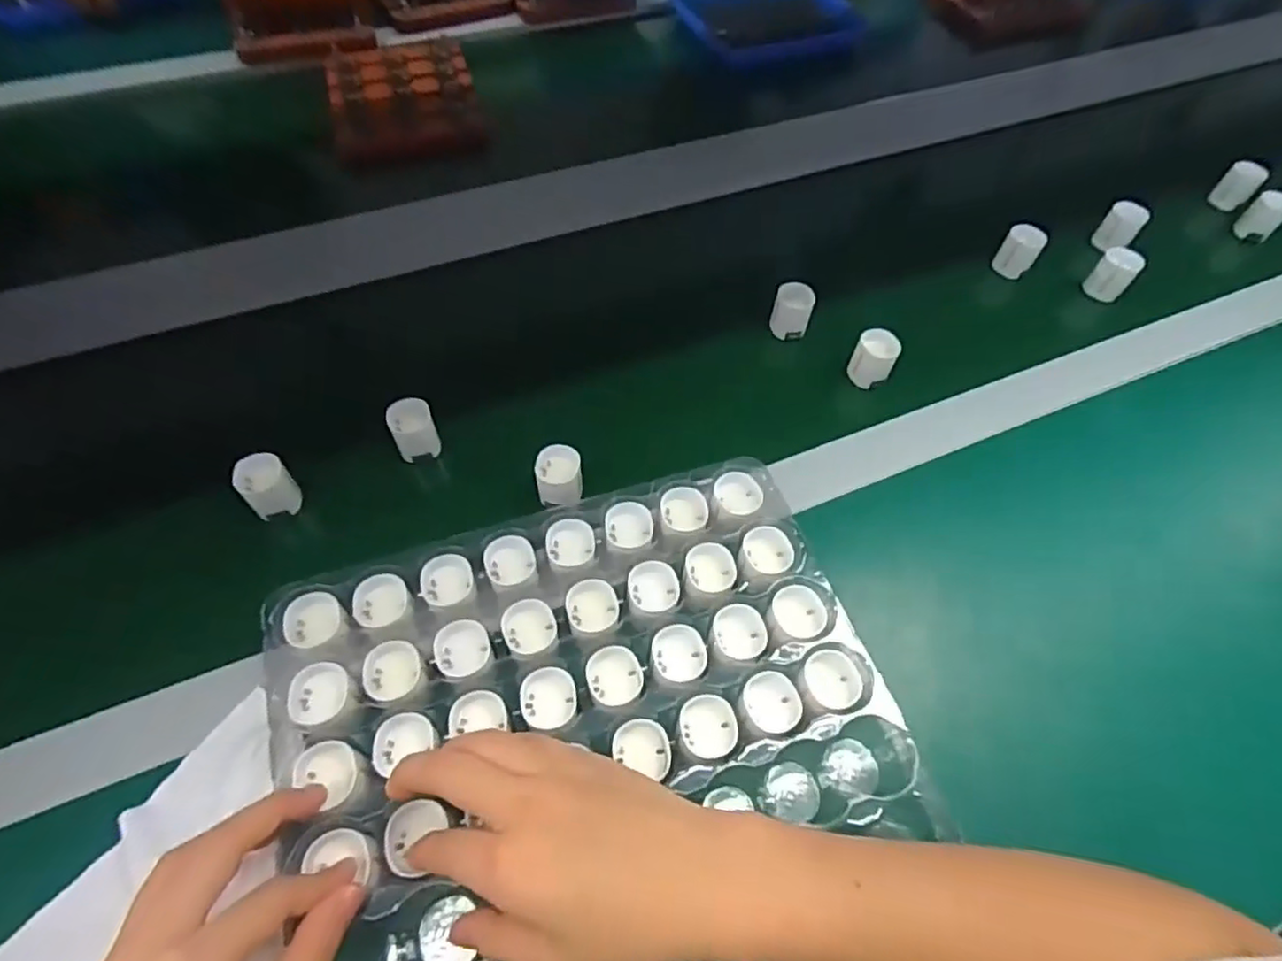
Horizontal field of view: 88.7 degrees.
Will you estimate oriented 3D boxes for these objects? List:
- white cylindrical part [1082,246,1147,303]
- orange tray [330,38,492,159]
[{"bbox_3d":[0.419,-0.183,0.581,0.031,0.038,0.027,36,62,18],"label":"white cylindrical part"},{"bbox_3d":[-0.262,-0.427,0.728,0.149,0.039,0.193,-14,60,-13],"label":"orange tray"}]

